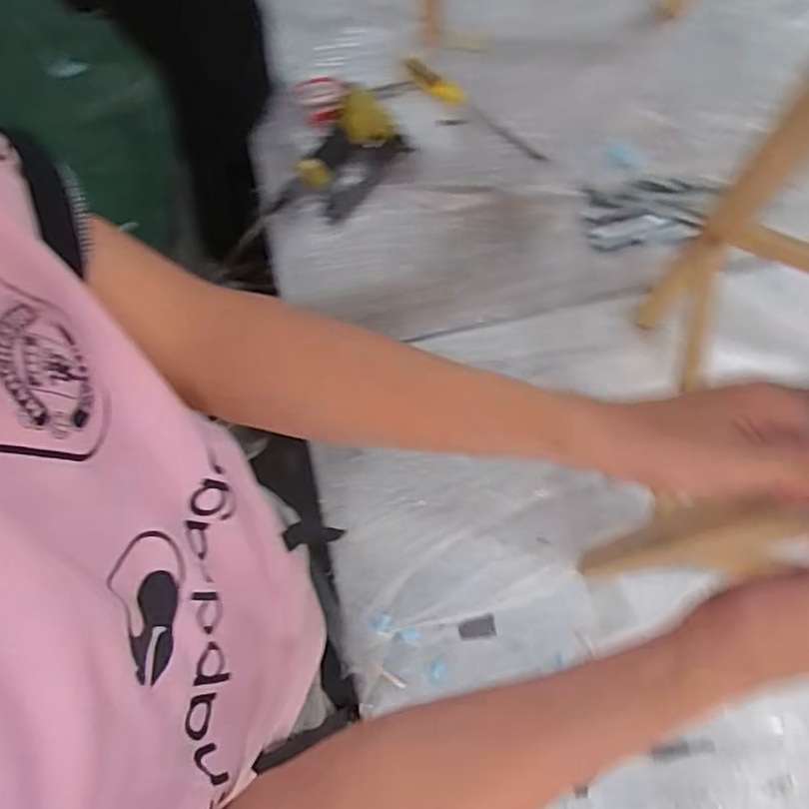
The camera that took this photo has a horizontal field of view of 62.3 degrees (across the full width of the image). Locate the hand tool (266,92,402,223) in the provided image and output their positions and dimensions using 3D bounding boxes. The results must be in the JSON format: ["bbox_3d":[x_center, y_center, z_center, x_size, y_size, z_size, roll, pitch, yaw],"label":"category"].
[{"bbox_3d":[-0.089,-0.360,0.997,0.116,0.033,0.222,28,76,9],"label":"hand tool"}]

